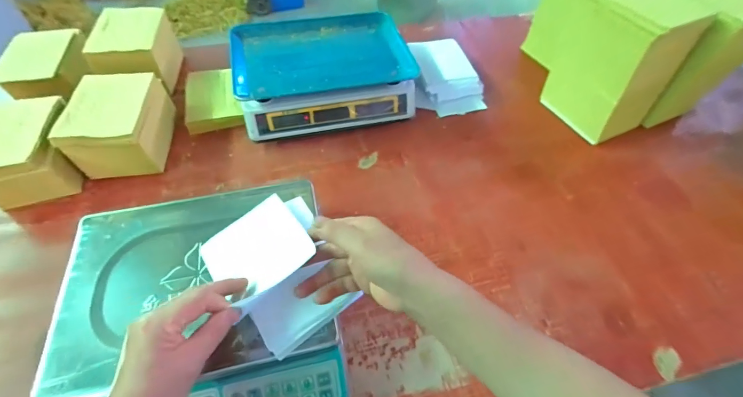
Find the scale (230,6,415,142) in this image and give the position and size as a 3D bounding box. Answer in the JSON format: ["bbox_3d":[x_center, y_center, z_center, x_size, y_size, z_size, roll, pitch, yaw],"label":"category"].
[{"bbox_3d":[-0.098,-0.255,0.728,0.321,0.107,0.269,-11,56,-10],"label":"scale"}]

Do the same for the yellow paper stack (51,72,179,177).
[{"bbox_3d":[-0.441,-0.123,0.633,0.130,0.101,0.171,-5,55,-6],"label":"yellow paper stack"}]

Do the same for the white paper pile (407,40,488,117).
[{"bbox_3d":[0.161,-0.264,0.774,0.150,0.055,0.185,-10,56,-10],"label":"white paper pile"}]

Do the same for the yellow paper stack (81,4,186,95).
[{"bbox_3d":[-0.481,-0.297,0.732,0.121,0.106,0.177,-5,55,-6],"label":"yellow paper stack"}]

